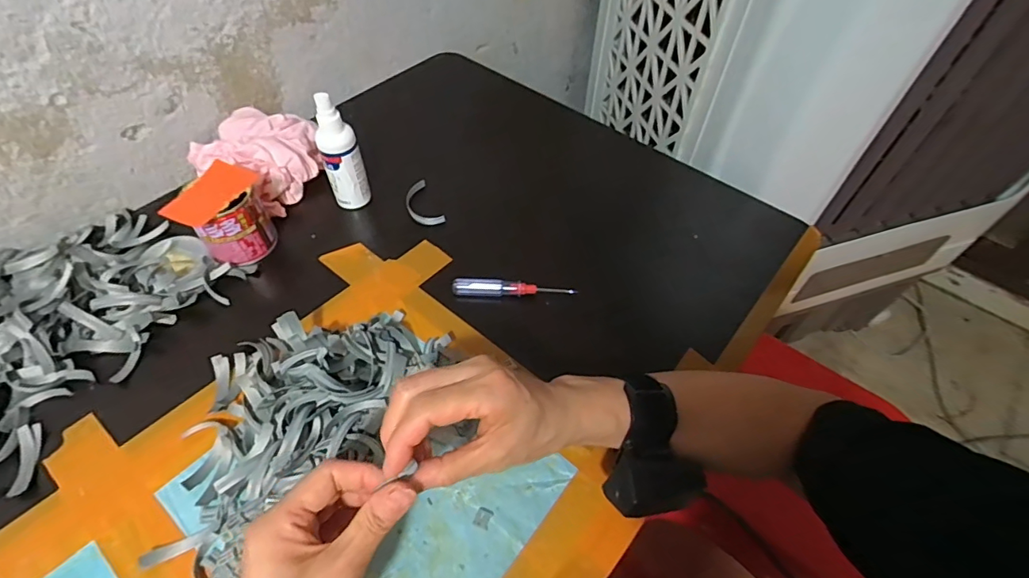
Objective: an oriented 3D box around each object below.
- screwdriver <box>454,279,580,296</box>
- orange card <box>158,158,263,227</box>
[{"bbox_3d":[-0.001,0.000,0.486,0.119,0.013,0.013,4,53,2],"label":"screwdriver"},{"bbox_3d":[-0.284,-0.091,0.464,0.048,0.005,0.081,16,52,4],"label":"orange card"}]

